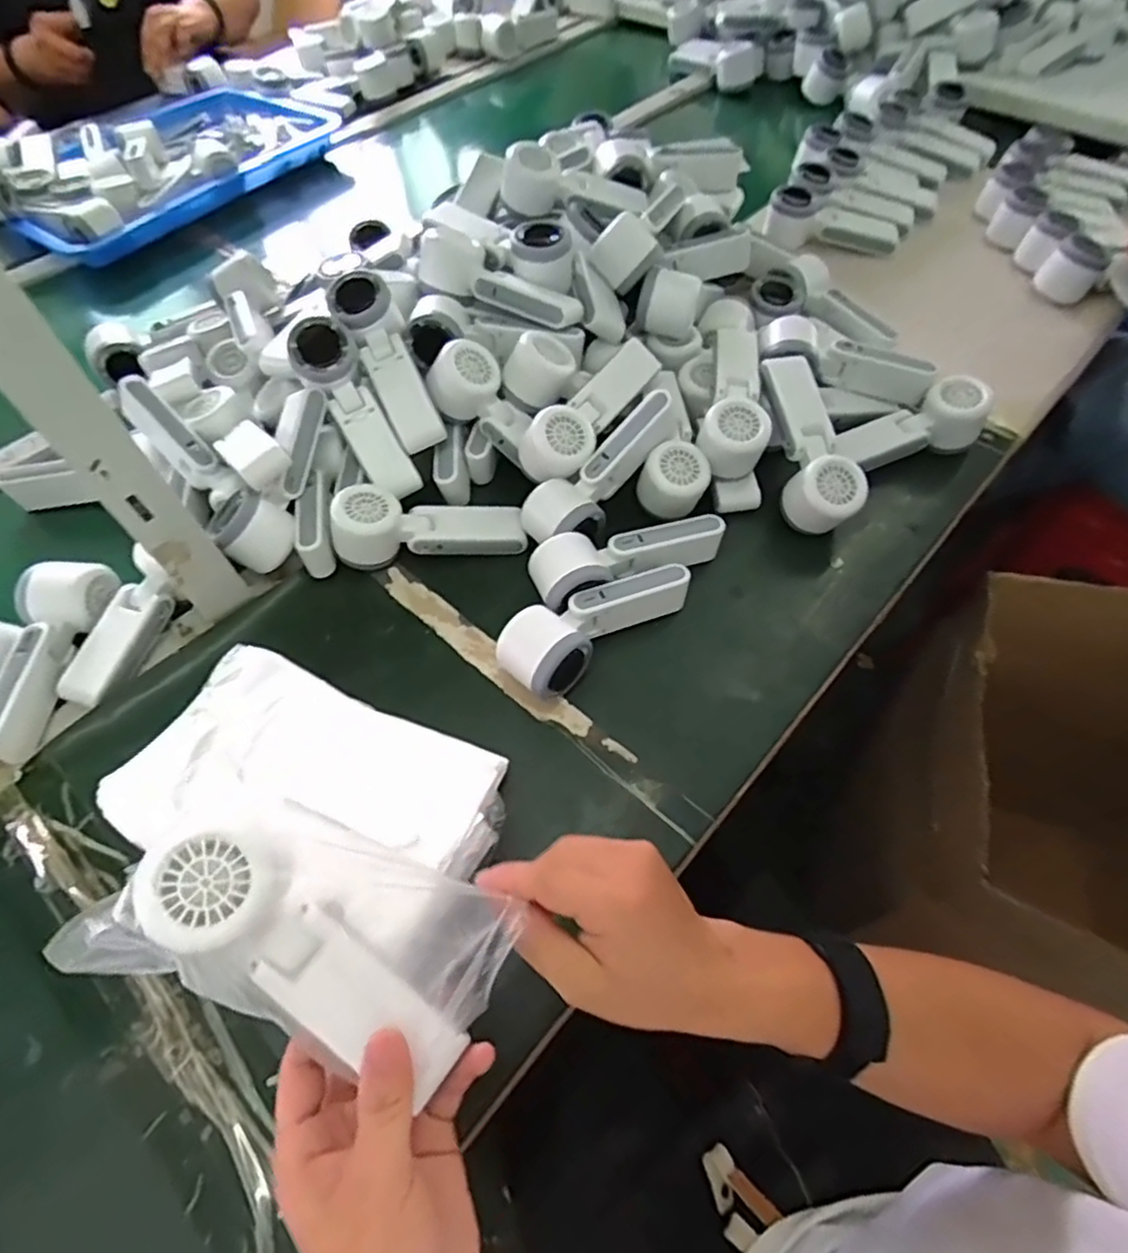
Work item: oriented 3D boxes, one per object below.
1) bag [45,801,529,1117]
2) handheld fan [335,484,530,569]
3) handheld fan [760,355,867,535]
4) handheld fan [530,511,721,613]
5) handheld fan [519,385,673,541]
[{"bbox_3d":[-0.118,0.136,0.300,0.176,0.037,0.092,19,59,-12],"label":"bag"},{"bbox_3d":[-0.119,-0.095,0.585,0.164,0.056,0.061,-7,60,-5],"label":"handheld fan"},{"bbox_3d":[0.219,-0.168,0.599,0.053,0.045,0.165,-10,77,-6],"label":"handheld fan"},{"bbox_3d":[0.056,-0.058,0.567,0.166,0.050,0.059,-20,62,-12],"label":"handheld fan"},{"bbox_3d":[0.038,-0.133,0.582,0.169,0.055,0.057,-41,67,0],"label":"handheld fan"}]

